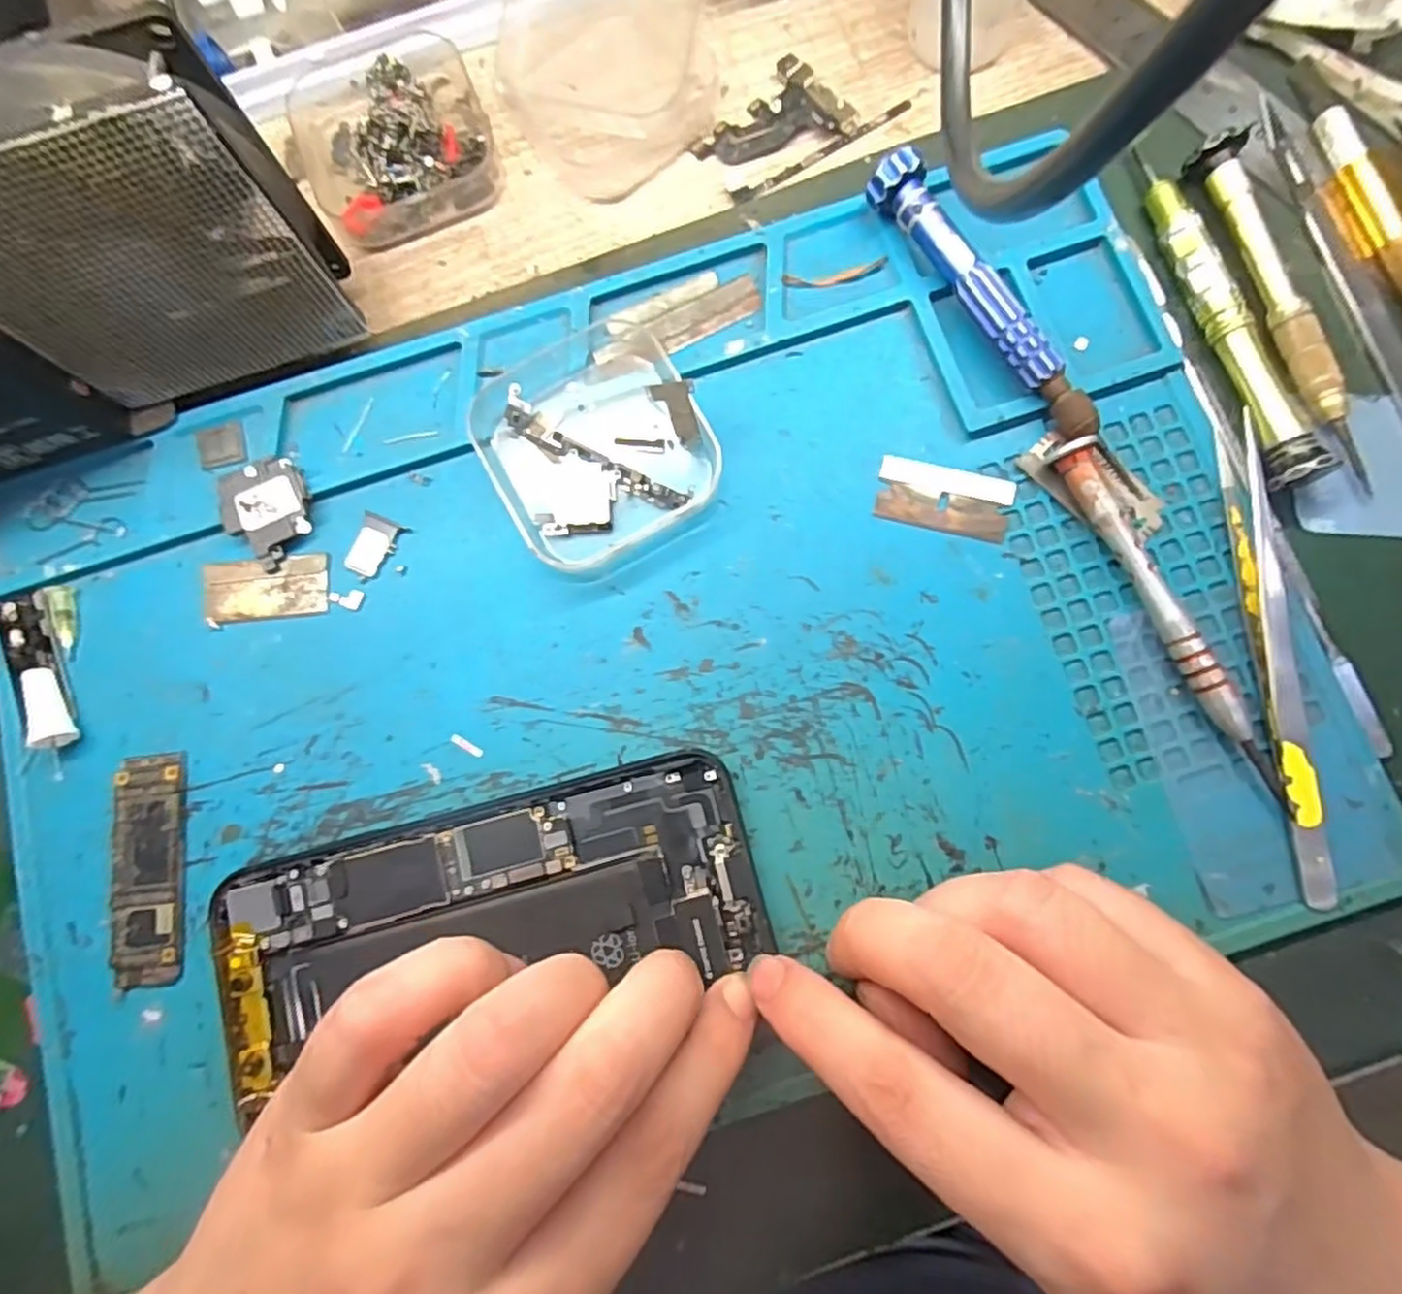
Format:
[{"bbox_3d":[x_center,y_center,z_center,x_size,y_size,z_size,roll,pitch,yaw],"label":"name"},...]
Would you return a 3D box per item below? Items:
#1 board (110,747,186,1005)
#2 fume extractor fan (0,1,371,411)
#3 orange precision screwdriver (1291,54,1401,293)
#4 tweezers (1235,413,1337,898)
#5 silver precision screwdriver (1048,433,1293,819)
[{"bbox_3d":[-0.160,0.064,0.202,0.020,0.004,0.065,-8,81,2],"label":"board"},{"bbox_3d":[-0.146,-0.106,0.187,0.078,0.086,0.027,-21,81,-1],"label":"fume extractor fan"},{"bbox_3d":[0.212,-0.124,0.214,0.010,0.007,0.134,-17,81,0],"label":"orange precision screwdriver"},{"bbox_3d":[0.162,0.001,0.195,0.013,0.008,0.135,-1,81,3],"label":"tweezers"},{"bbox_3d":[0.132,-0.009,0.198,0.010,0.010,0.113,-27,81,-2],"label":"silver precision screwdriver"}]

